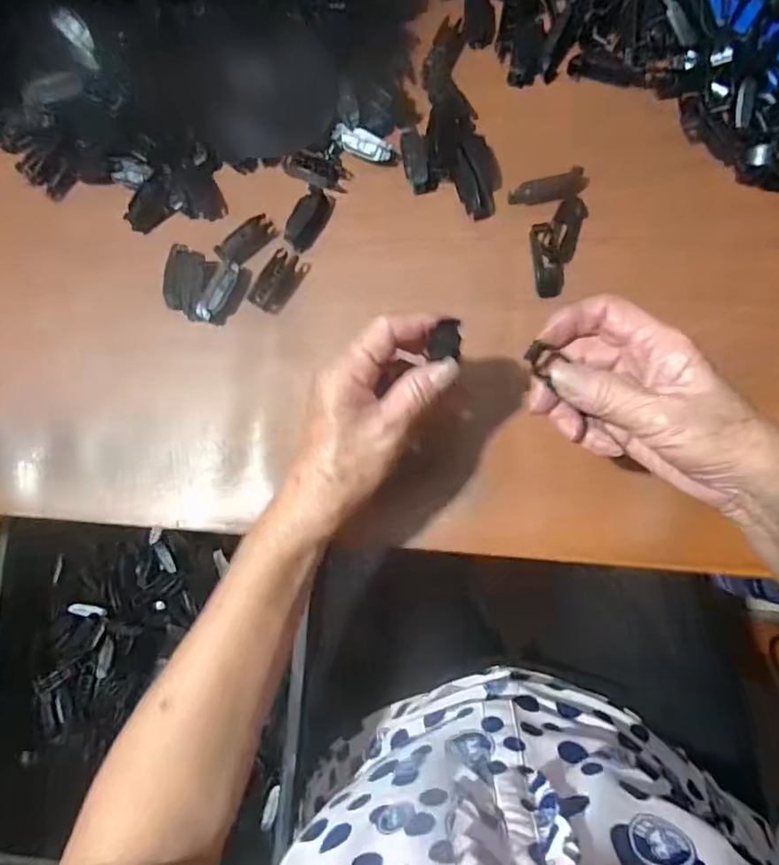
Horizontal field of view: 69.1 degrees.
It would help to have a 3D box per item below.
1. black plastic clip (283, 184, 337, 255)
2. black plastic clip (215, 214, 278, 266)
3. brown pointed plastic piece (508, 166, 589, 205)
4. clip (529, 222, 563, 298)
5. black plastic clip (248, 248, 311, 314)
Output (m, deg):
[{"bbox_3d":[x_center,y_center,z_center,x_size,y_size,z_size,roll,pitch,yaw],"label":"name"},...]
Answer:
[{"bbox_3d":[-0.062,-0.163,0.433,0.021,0.013,0.052,29,86,8],"label":"black plastic clip"},{"bbox_3d":[-0.110,-0.147,0.437,0.046,0.010,0.021,-36,81,0],"label":"black plastic clip"},{"bbox_3d":[0.117,-0.178,0.415,0.056,0.012,0.017,-10,82,4],"label":"brown pointed plastic piece"},{"bbox_3d":[0.116,-0.126,0.412,0.021,0.013,0.056,-4,82,5],"label":"clip"},{"bbox_3d":[-0.084,-0.114,0.429,0.025,0.016,0.047,32,87,8],"label":"black plastic clip"}]

